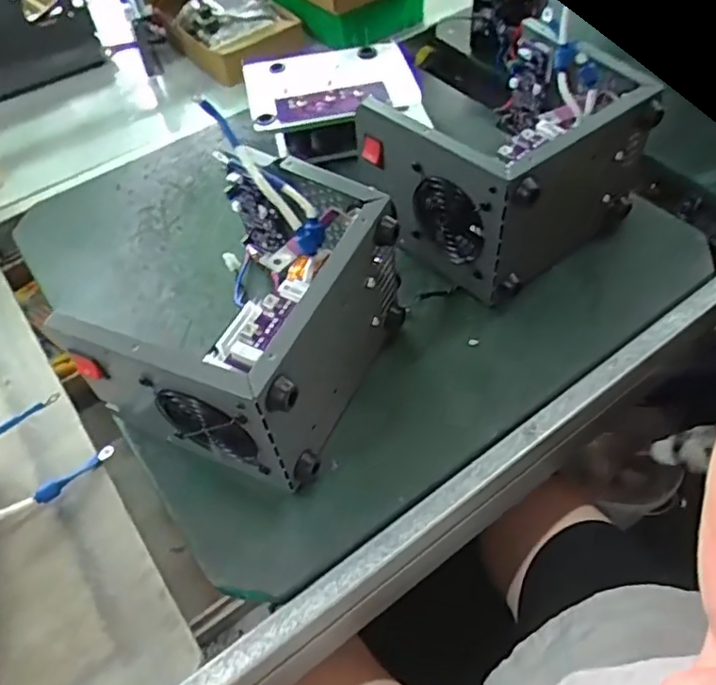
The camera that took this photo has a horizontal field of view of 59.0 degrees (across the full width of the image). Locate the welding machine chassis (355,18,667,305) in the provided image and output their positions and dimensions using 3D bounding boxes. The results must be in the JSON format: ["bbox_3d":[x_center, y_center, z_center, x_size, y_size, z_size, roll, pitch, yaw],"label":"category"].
[{"bbox_3d":[0.161,-0.186,0.655,0.259,0.165,0.188,-34,57,-20],"label":"welding machine chassis"}]

